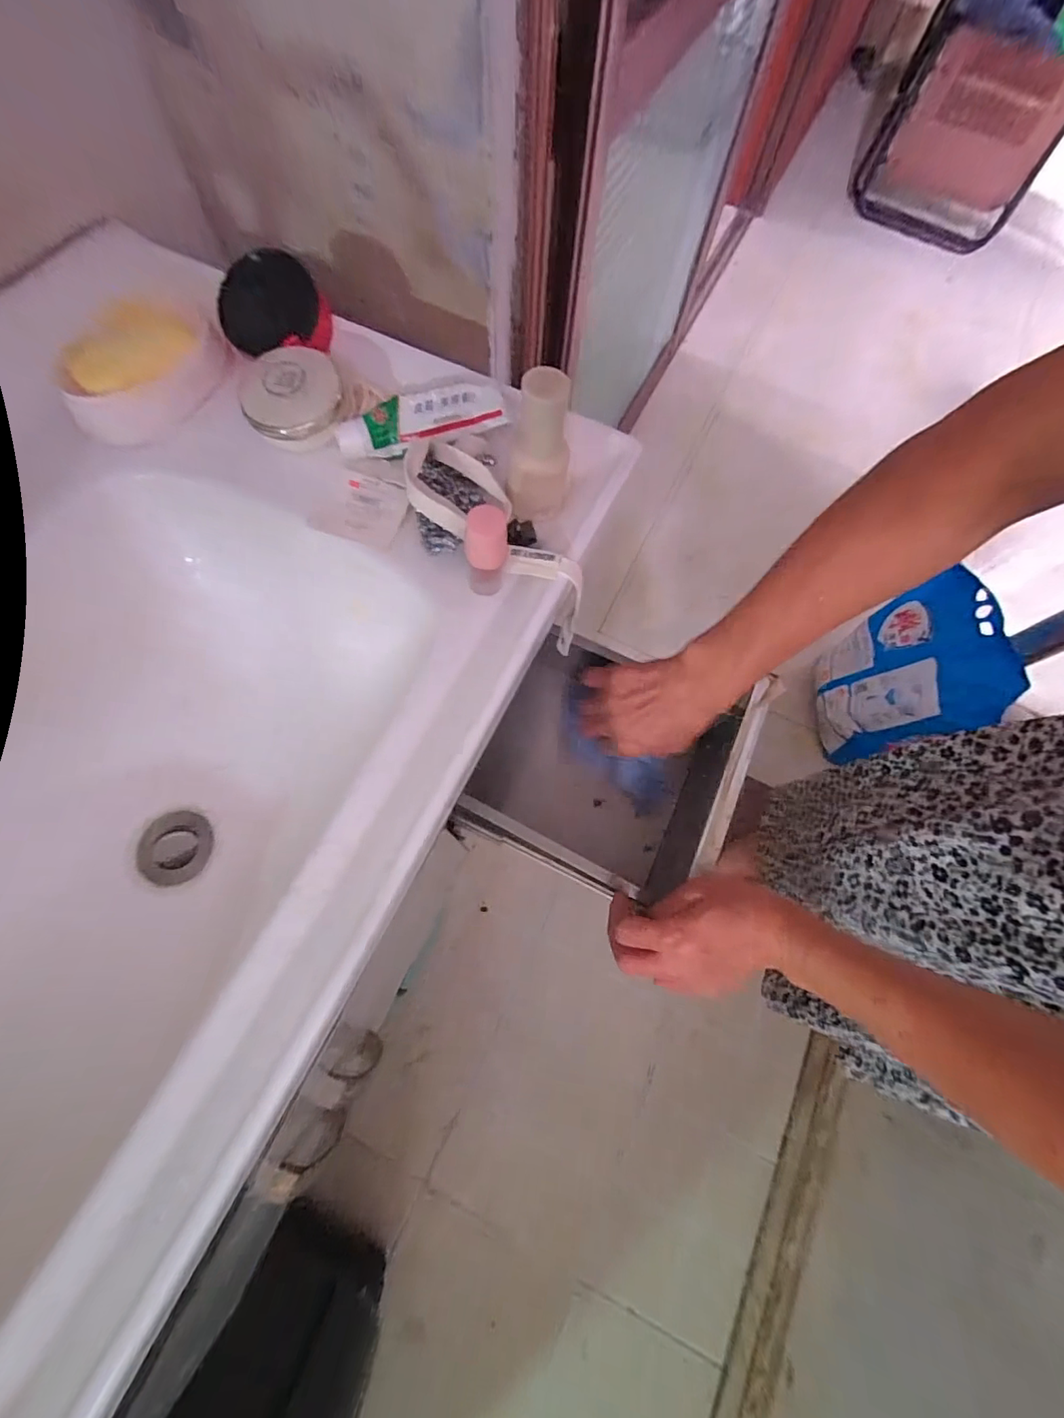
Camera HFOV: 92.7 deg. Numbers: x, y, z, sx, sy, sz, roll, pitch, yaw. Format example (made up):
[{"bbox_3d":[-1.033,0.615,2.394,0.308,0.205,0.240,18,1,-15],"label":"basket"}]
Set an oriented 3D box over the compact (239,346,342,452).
[{"bbox_3d":[-0.172,-0.223,0.365,0.064,0.029,0.063,1,69,-3],"label":"compact"}]

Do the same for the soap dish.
[{"bbox_3d":[-0.288,-0.254,0.372,0.113,0.030,0.099,-38,75,-16],"label":"soap dish"}]

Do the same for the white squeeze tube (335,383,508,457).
[{"bbox_3d":[-0.081,-0.213,0.369,0.119,0.021,0.034,-11,70,-7],"label":"white squeeze tube"}]

